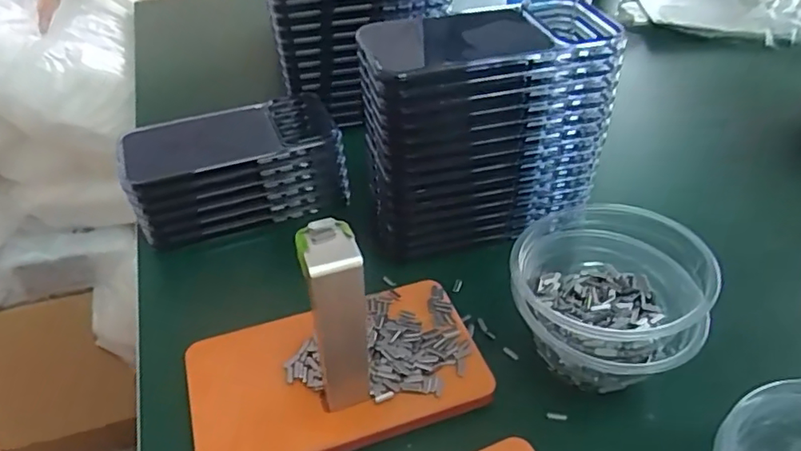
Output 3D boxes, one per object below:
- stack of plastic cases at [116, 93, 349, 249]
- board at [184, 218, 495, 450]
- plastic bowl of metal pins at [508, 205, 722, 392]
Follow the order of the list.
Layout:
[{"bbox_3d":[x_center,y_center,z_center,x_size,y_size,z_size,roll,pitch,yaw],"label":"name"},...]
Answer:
[{"bbox_3d":[-0.134,-0.053,0.480,0.166,0.070,0.092,-10,42,-11],"label":"stack of plastic cases"},{"bbox_3d":[-0.039,0.047,0.319,0.169,0.115,0.096,-13,43,-14],"label":"board"},{"bbox_3d":[0.125,0.043,0.362,0.110,0.070,0.097,19,45,21],"label":"plastic bowl of metal pins"}]

